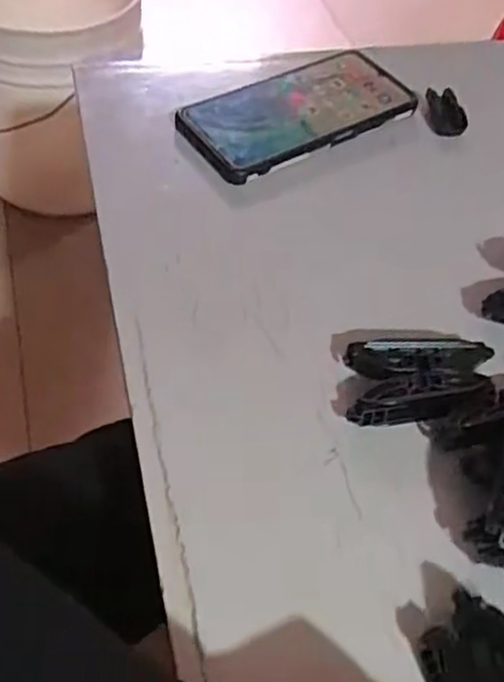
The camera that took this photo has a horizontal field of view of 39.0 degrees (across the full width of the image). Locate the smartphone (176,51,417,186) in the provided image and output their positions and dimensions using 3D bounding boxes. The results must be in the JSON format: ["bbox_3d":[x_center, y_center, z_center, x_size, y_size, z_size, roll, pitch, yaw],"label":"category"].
[{"bbox_3d":[0.033,-0.168,0.507,0.167,0.018,0.091,-26,62,-22],"label":"smartphone"}]

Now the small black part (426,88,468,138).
[{"bbox_3d":[0.144,-0.170,0.528,0.027,0.010,0.051,8,52,0],"label":"small black part"}]

